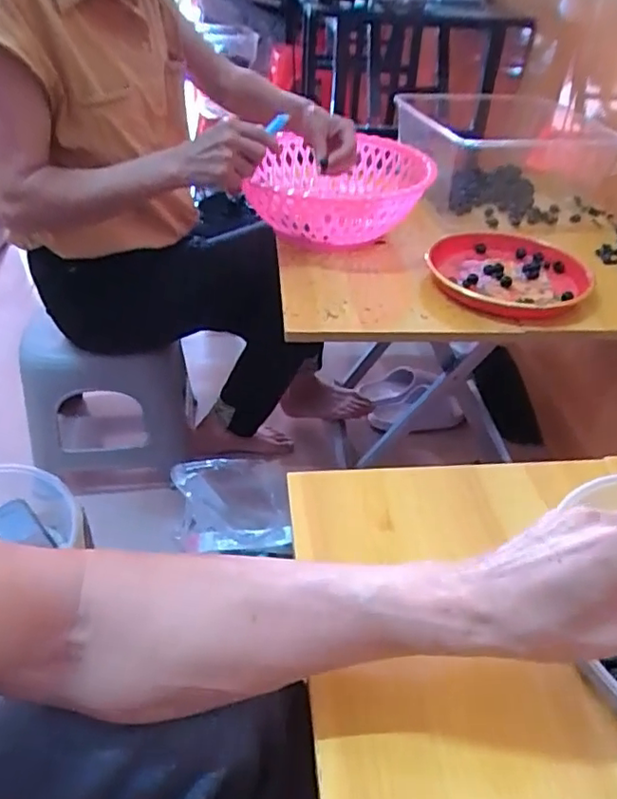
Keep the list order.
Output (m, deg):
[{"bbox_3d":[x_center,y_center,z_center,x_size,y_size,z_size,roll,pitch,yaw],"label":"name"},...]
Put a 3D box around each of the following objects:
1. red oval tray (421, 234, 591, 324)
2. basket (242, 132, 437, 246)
[{"bbox_3d":[0.277,-0.176,0.832,0.216,0.034,0.223,12,39,11],"label":"red oval tray"},{"bbox_3d":[0.052,-0.321,0.938,0.267,0.110,0.280,3,39,1],"label":"basket"}]

